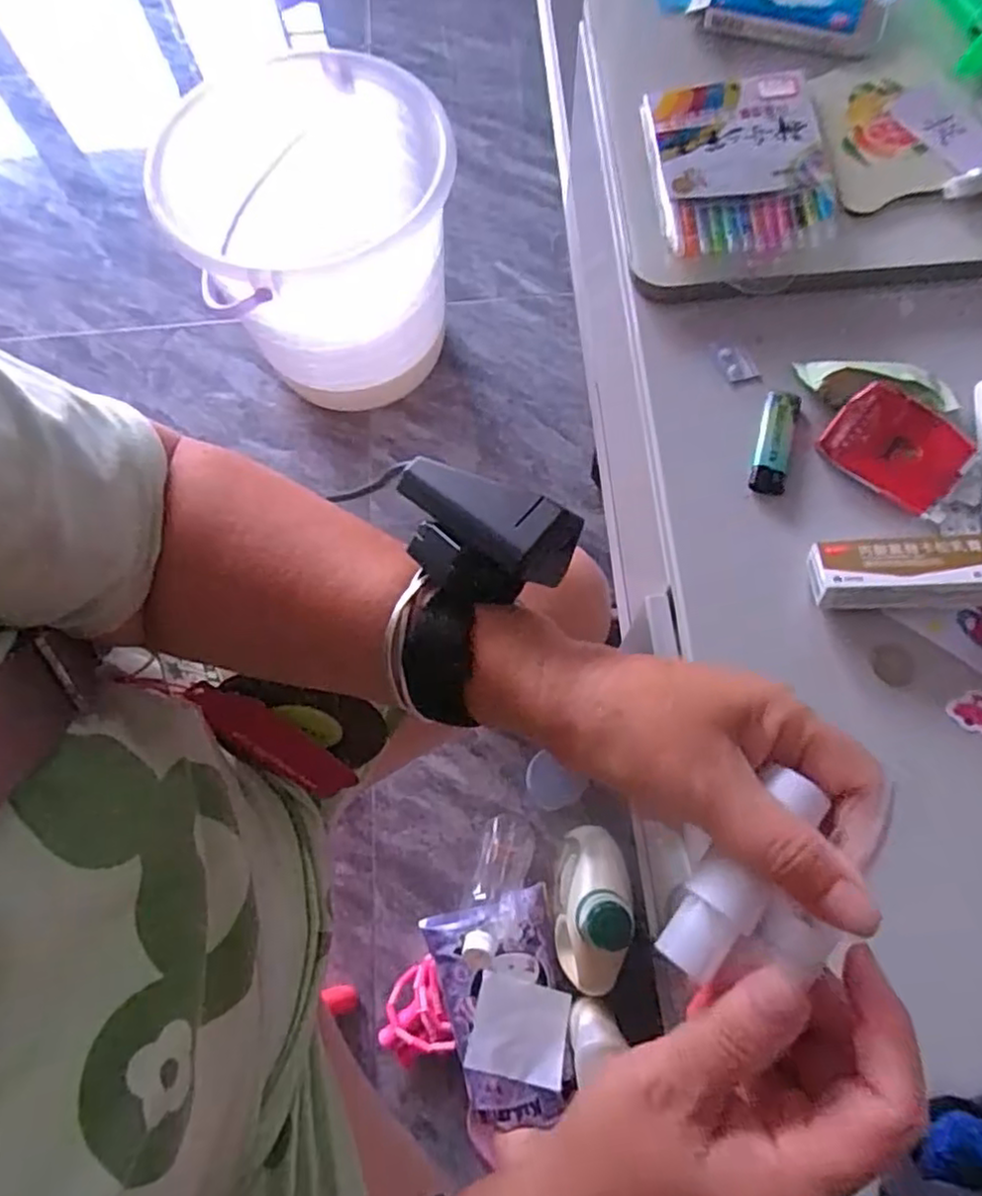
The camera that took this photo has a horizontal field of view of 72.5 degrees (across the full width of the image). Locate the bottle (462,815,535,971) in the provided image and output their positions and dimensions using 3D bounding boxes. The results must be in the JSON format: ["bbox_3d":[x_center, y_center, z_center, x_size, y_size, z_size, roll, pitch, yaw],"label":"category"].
[{"bbox_3d":[0.005,0.292,0.677,0.052,0.056,0.176,18,30,7],"label":"bottle"}]

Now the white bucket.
[{"bbox_3d":[-0.177,-0.402,0.809,0.289,0.296,0.306,-1,72,2],"label":"white bucket"}]

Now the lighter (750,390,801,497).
[{"bbox_3d":[0.187,-0.104,0.443,0.024,0.012,0.072,15,73,7],"label":"lighter"}]

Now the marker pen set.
[{"bbox_3d":[0.176,-0.312,0.480,0.110,0.017,0.150,-2,72,2],"label":"marker pen set"}]

